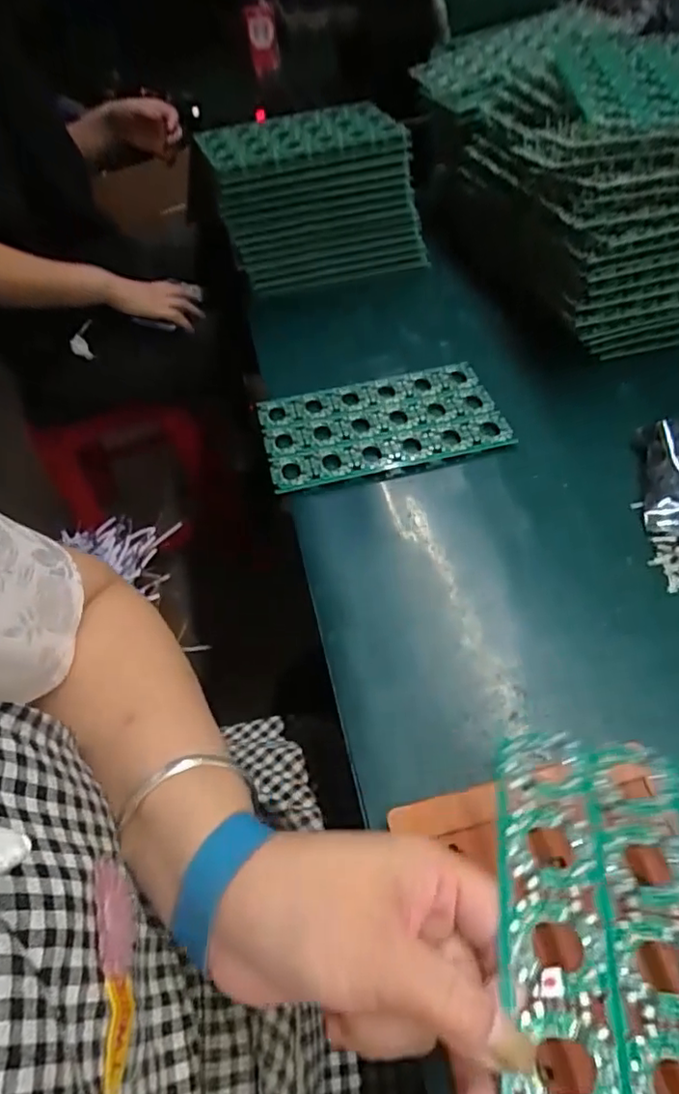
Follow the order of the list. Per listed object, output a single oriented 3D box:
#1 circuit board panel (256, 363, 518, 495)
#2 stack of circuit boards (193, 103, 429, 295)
[{"bbox_3d":[0.036,-0.107,0.520,0.201,0.010,0.118,-12,49,-5],"label":"circuit board panel"},{"bbox_3d":[-0.034,-0.399,0.696,0.231,0.155,0.132,-18,49,-6],"label":"stack of circuit boards"}]

